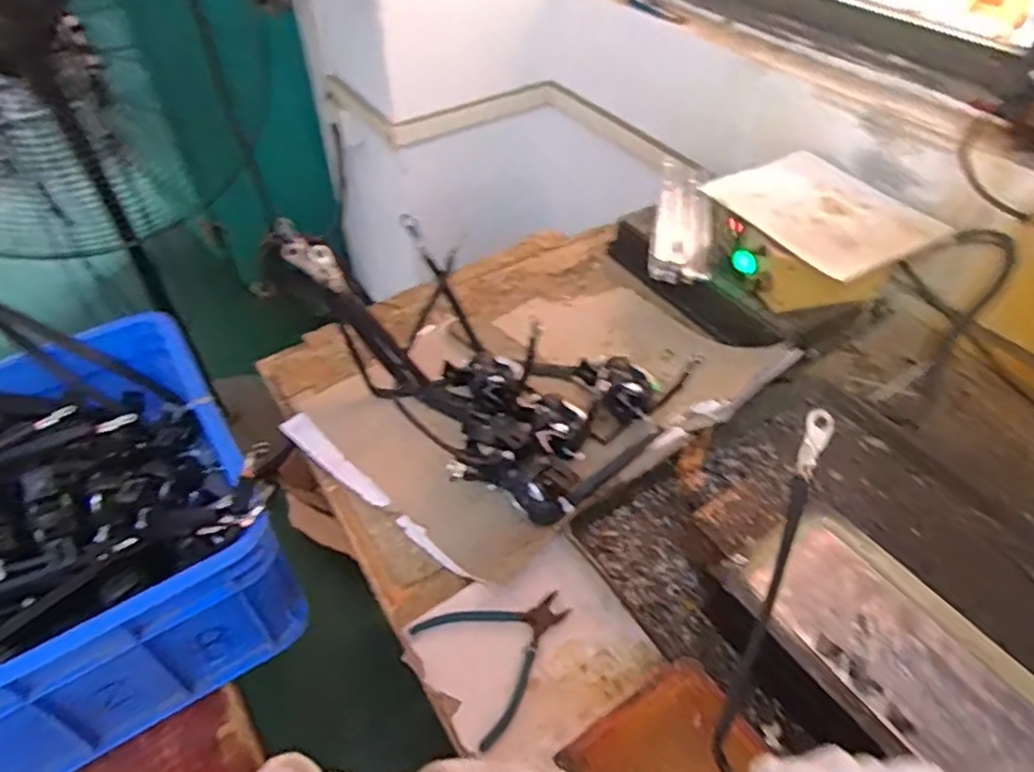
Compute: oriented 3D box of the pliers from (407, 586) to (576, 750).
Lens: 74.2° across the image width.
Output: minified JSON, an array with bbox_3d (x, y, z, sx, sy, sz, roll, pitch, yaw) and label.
[{"bbox_3d":[-0.010,0.238,0.635,0.134,0.008,0.126,-28,51,-23],"label":"pliers"}]

